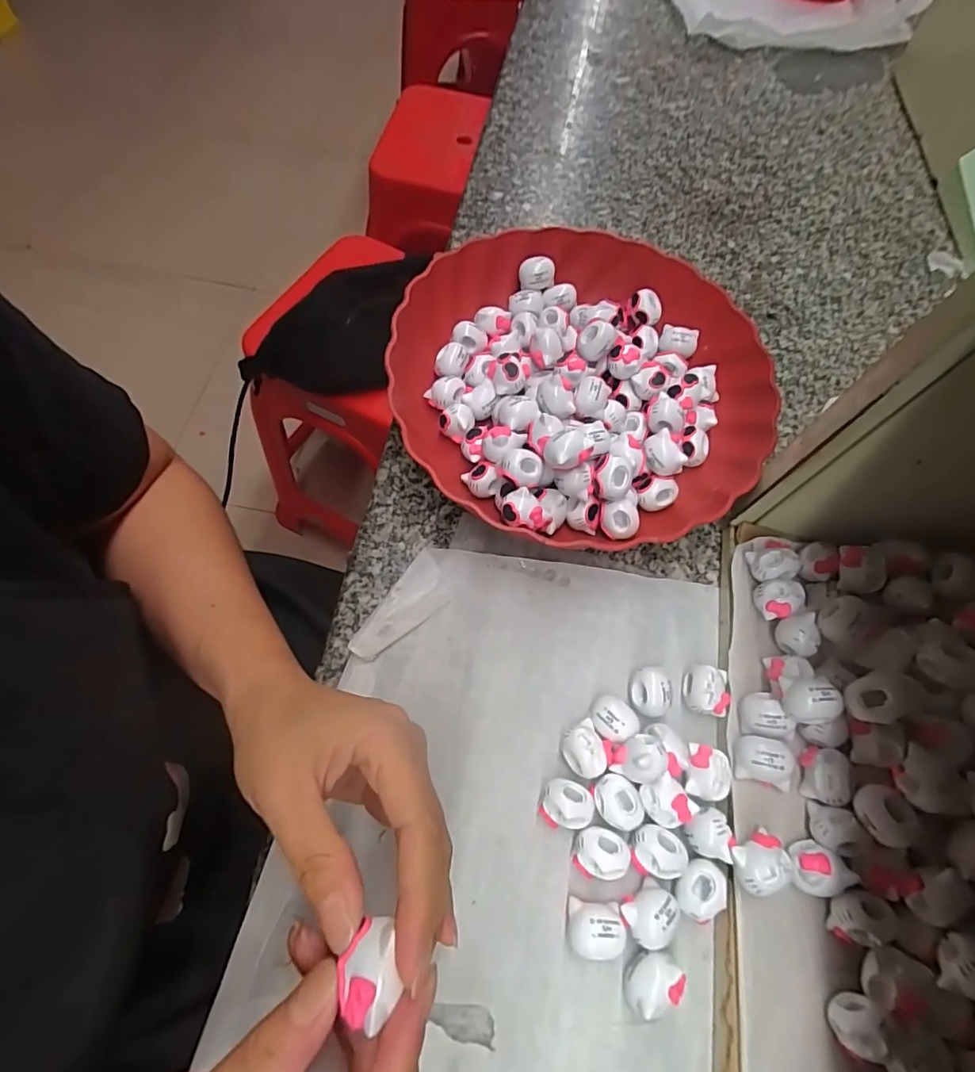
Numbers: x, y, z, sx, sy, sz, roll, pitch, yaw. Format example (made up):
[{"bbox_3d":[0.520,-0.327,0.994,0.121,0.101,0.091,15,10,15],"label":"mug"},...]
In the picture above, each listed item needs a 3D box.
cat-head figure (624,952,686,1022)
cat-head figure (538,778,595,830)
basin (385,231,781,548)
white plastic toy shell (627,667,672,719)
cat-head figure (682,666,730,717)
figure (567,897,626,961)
[{"bbox_3d":[0.072,0.197,0.232,0.019,0.017,0.024,40,69,13],"label":"cat-head figure"},{"bbox_3d":[0.039,0.131,0.257,0.025,0.017,0.021,4,65,-3],"label":"cat-head figure"},{"bbox_3d":[0.063,-0.104,0.356,0.245,0.072,0.240,2,66,-4],"label":"basin"},{"bbox_3d":[0.087,0.085,0.284,0.021,0.017,0.024,1,66,-4],"label":"white plastic toy shell"},{"bbox_3d":[0.120,0.085,0.287,0.022,0.013,0.025,12,65,1],"label":"cat-head figure"},{"bbox_3d":[0.049,0.179,0.238,0.025,0.017,0.020,8,65,-1],"label":"figure"}]

